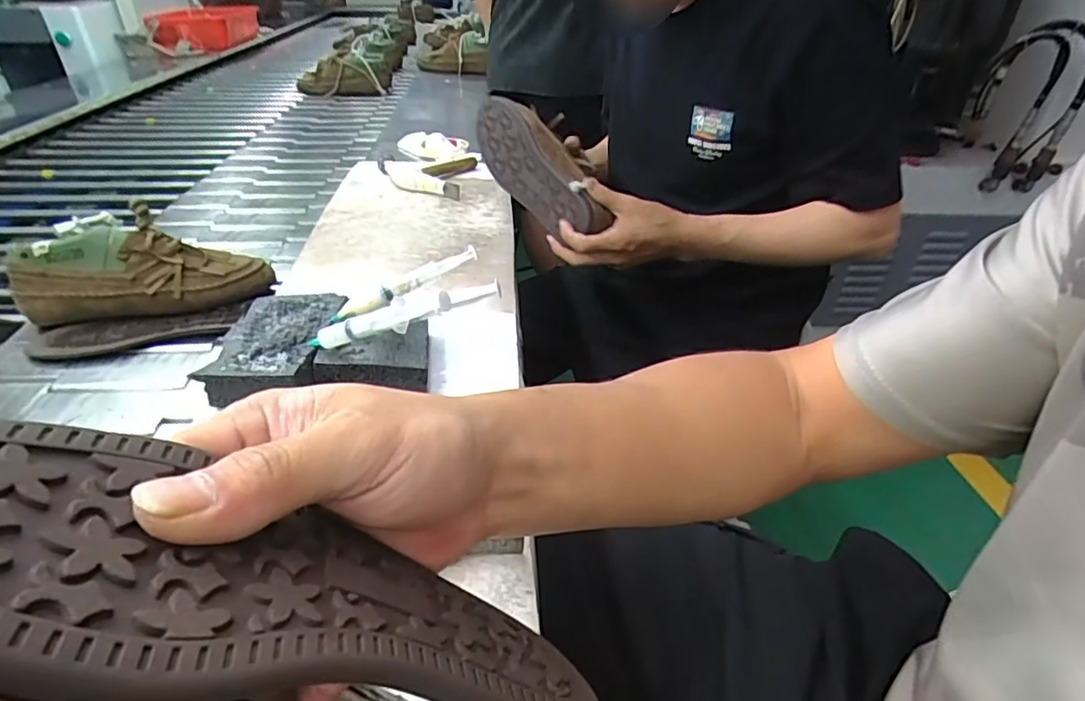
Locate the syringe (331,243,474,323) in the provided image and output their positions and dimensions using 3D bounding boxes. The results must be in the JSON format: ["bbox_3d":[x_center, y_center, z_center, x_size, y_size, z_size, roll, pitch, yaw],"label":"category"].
[{"bbox_3d":[-0.121,-0.060,0.520,0.139,0.019,0.013,-29,44,-15],"label":"syringe"}]

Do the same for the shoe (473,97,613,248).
[{"bbox_3d":[0.009,-0.235,0.742,0.095,0.090,0.230,-21,61,-31],"label":"shoe"}]

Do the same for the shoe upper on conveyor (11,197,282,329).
[{"bbox_3d":[-0.446,-0.086,0.654,0.244,0.103,0.091,0,35,-5],"label":"shoe upper on conveyor"}]

